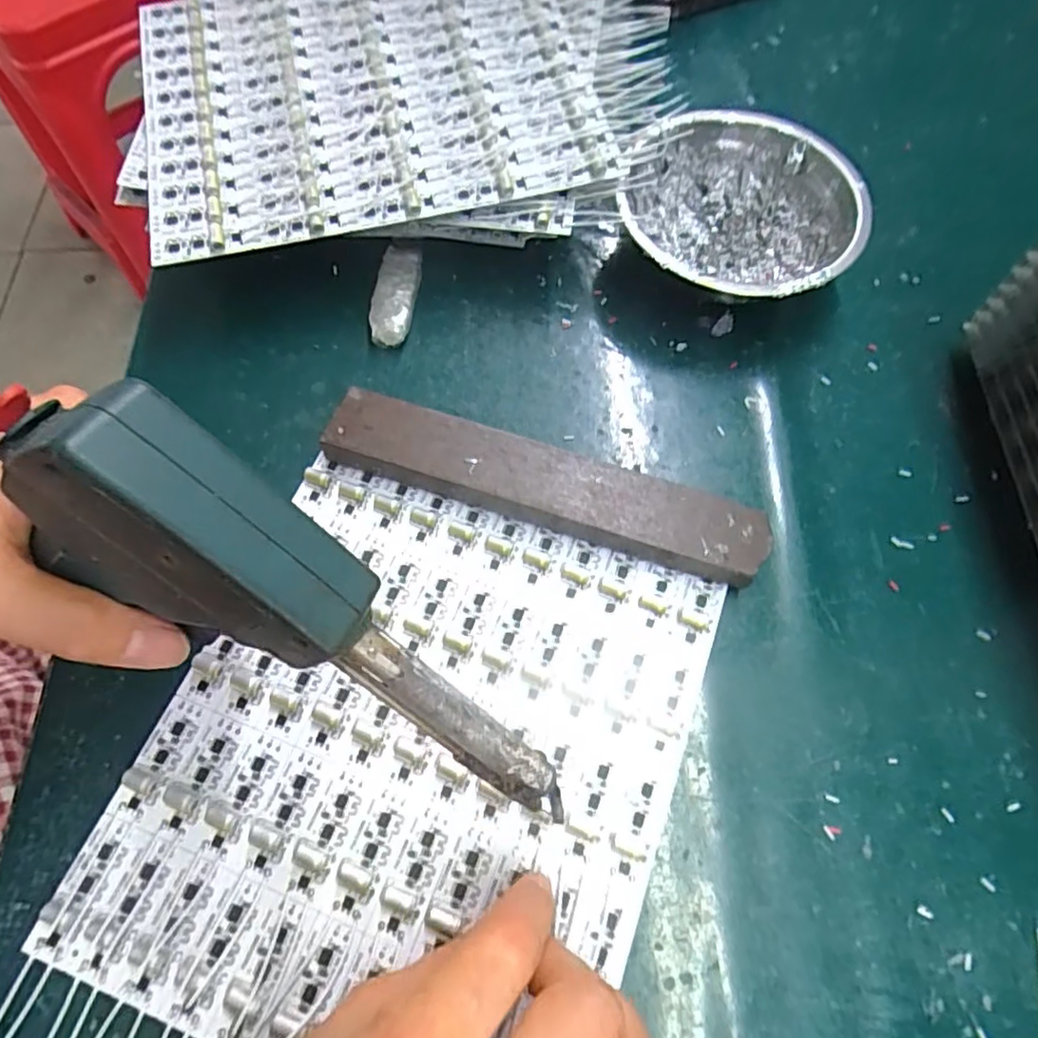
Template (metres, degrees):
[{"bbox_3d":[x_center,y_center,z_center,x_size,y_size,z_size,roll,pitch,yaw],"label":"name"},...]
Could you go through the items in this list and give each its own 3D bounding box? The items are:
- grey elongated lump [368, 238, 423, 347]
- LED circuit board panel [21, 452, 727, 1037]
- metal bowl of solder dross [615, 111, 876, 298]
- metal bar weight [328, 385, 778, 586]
[{"bbox_3d":[-0.065,-0.121,0.336,0.022,0.010,0.069,5,67,1],"label":"grey elongated lump"},{"bbox_3d":[-0.040,0.091,0.248,0.191,0.005,0.208,20,68,7],"label":"LED circuit board panel"},{"bbox_3d":[0.114,-0.153,0.330,0.109,0.043,0.115,0,67,-1],"label":"metal bowl of solder dross"},{"bbox_3d":[0.010,-0.016,0.287,0.197,0.018,0.036,17,68,6],"label":"metal bar weight"}]

